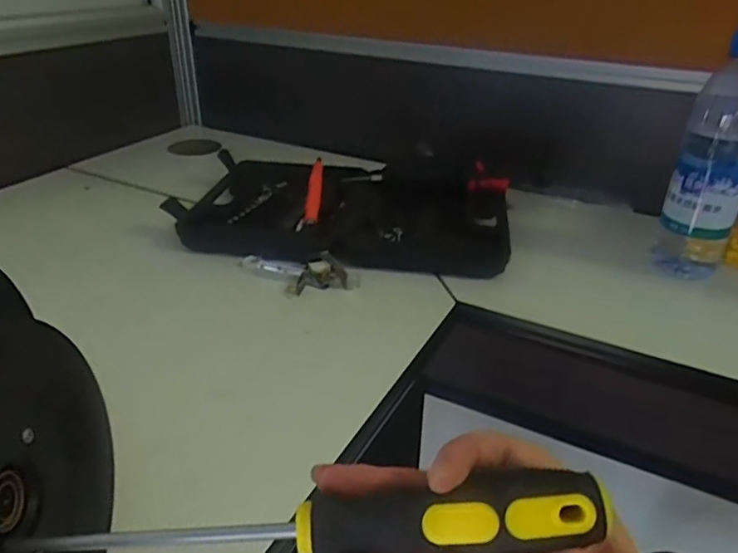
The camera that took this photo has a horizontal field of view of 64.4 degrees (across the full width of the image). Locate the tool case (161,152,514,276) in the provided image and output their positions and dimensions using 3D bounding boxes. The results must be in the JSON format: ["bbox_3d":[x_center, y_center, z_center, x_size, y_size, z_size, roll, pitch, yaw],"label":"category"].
[{"bbox_3d":[-0.025,-0.078,0.654,0.350,0.046,0.216,6,30,8],"label":"tool case"}]

